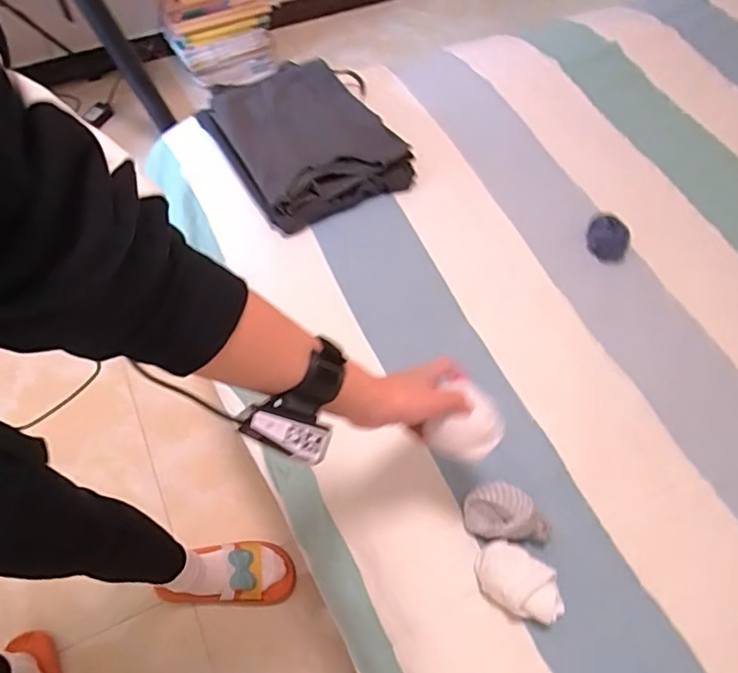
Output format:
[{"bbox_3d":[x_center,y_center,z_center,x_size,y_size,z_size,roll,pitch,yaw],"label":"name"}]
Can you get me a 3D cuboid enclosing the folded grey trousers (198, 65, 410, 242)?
[{"bbox_3d":[-0.111,-0.328,0.931,0.272,0.071,0.341,-27,64,-16],"label":"folded grey trousers"}]

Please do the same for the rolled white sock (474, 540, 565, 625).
[{"bbox_3d":[0.161,0.261,0.598,0.097,0.040,0.064,33,64,17],"label":"rolled white sock"}]

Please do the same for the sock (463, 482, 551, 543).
[{"bbox_3d":[0.153,0.202,0.630,0.092,0.045,0.063,-1,60,-2],"label":"sock"}]

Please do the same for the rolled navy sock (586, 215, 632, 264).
[{"bbox_3d":[0.363,-0.149,0.852,0.067,0.067,0.054,25,62,13],"label":"rolled navy sock"}]

